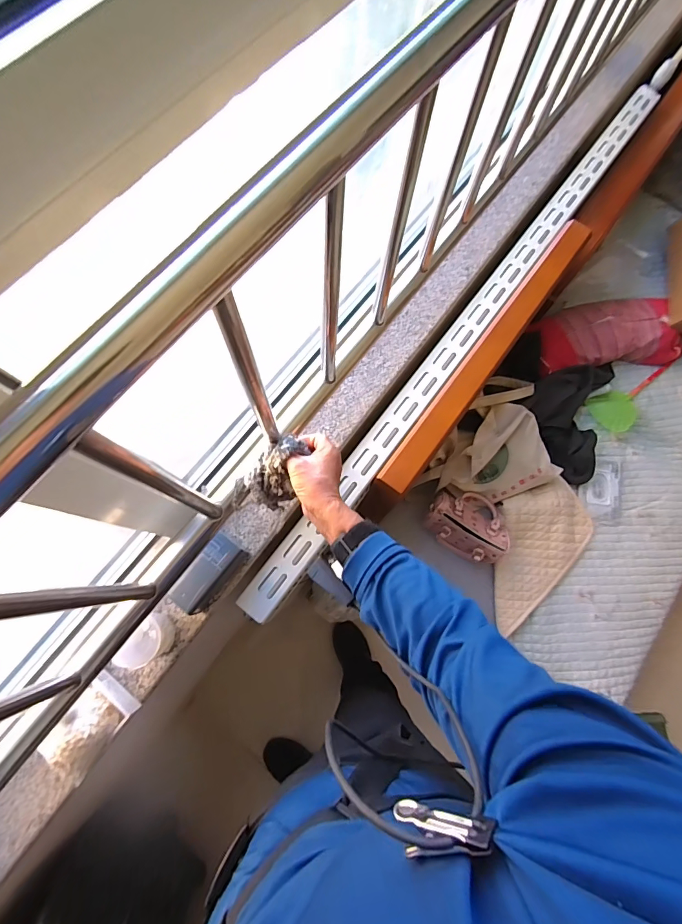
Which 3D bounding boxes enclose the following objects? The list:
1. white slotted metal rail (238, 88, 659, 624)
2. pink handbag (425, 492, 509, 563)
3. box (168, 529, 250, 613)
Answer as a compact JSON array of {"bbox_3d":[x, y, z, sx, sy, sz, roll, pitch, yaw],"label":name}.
[{"bbox_3d":[0.256,-0.261,0.852,0.079,0.038,1.372,36,77,8],"label":"white slotted metal rail"},{"bbox_3d":[0.314,0.142,0.975,0.198,0.102,0.158,31,76,6],"label":"pink handbag"},{"bbox_3d":[-0.210,0.178,0.645,0.055,0.062,0.125,36,77,8],"label":"box"}]

